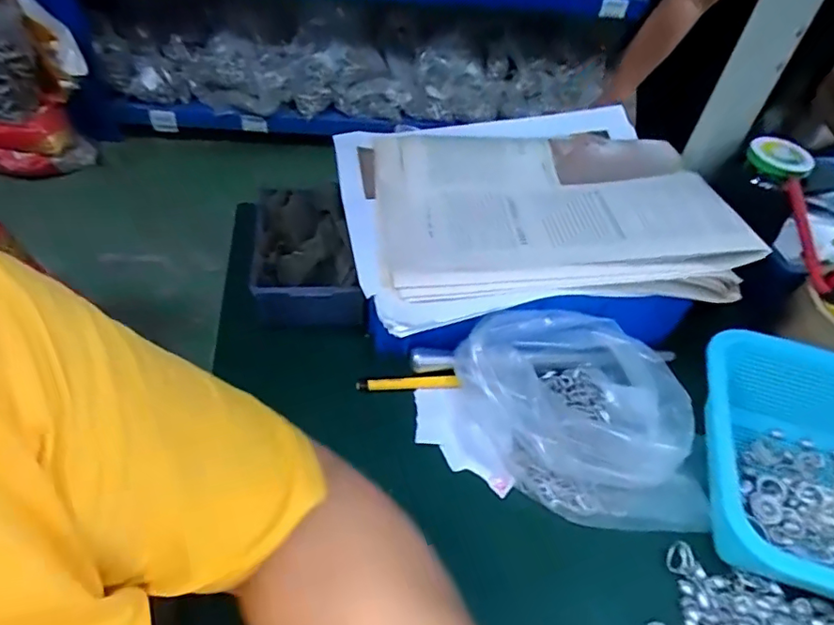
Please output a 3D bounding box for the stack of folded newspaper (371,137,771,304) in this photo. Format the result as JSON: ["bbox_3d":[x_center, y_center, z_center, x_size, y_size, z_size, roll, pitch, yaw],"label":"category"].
[{"bbox_3d":[0.103,-0.095,0.472,0.275,0.035,0.208,-3,46,-7],"label":"stack of folded newspaper"}]

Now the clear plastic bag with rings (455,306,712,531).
[{"bbox_3d":[0.125,0.079,0.422,0.168,0.079,0.147,-1,47,-9],"label":"clear plastic bag with rings"}]

